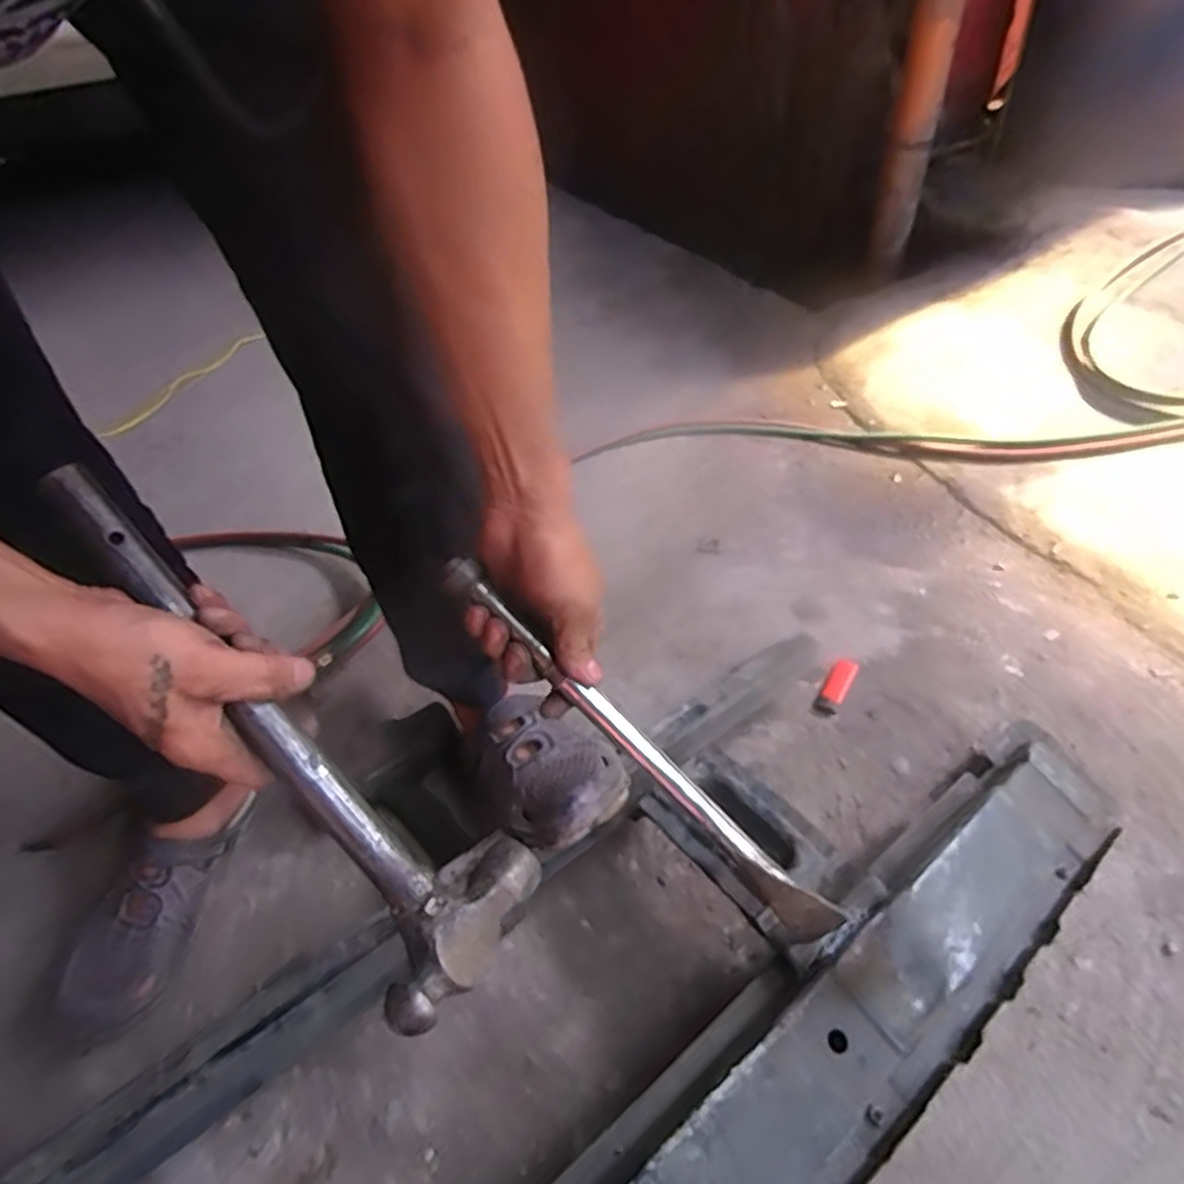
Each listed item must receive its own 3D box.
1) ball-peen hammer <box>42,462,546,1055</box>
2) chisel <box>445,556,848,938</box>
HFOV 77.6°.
[{"bbox_3d":[-0.171,0.077,0.415,0.351,0.035,0.112,50,56,-5],"label":"ball-peen hammer"},{"bbox_3d":[0.032,0.108,0.492,0.353,0.018,0.028,45,55,0],"label":"chisel"}]

